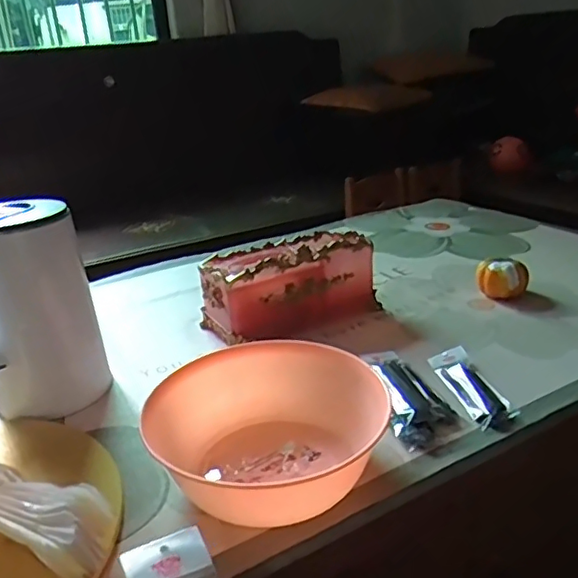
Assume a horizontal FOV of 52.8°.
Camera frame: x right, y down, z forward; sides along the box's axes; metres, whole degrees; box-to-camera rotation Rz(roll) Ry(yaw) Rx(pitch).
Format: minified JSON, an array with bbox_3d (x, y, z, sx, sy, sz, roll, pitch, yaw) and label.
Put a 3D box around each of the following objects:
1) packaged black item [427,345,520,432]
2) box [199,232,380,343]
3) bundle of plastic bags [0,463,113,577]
[{"bbox_3d":[0.223,0.117,0.721,0.051,0.021,0.165,-8,23,-9],"label":"packaged black item"},{"bbox_3d":[-0.004,-0.011,0.935,0.255,0.123,0.150,-17,26,-28],"label":"box"},{"bbox_3d":[-0.256,0.202,0.532,0.220,0.072,0.078,9,26,29],"label":"bundle of plastic bags"}]

